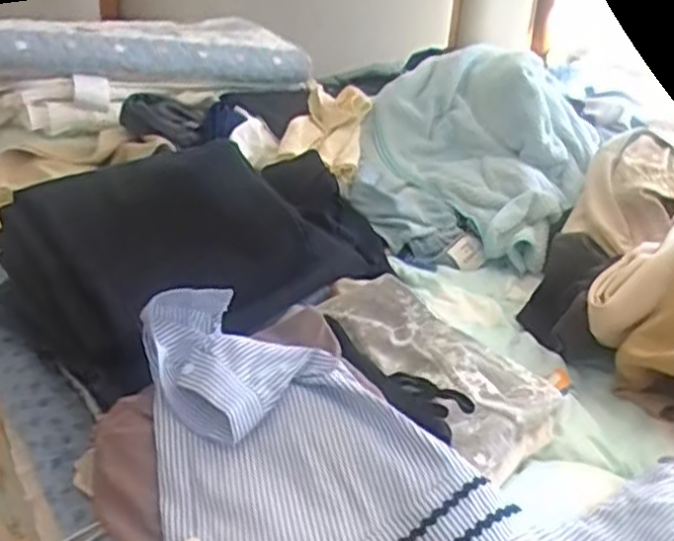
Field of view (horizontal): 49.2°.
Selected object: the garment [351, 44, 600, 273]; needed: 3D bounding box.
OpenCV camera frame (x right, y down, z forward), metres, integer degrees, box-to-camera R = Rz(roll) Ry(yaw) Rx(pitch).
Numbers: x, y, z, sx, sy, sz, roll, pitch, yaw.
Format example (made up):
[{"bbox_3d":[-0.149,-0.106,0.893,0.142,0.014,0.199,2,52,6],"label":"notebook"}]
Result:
[{"bbox_3d":[0.190,-0.164,1.017,0.310,0.210,0.302,10,25,14],"label":"garment"}]

